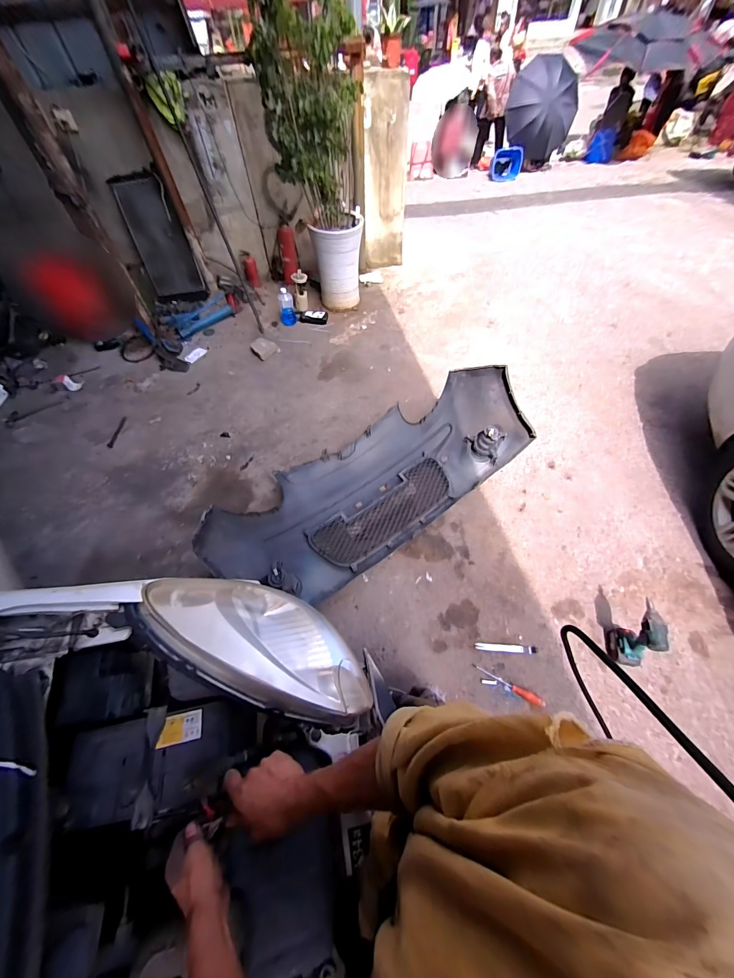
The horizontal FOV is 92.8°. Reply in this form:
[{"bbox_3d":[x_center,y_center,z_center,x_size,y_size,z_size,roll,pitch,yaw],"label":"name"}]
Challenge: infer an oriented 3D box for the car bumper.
[{"bbox_3d":[0.067,-0.055,1.697,1.596,0.424,0.573,-32,60,-18],"label":"car bumper"}]

